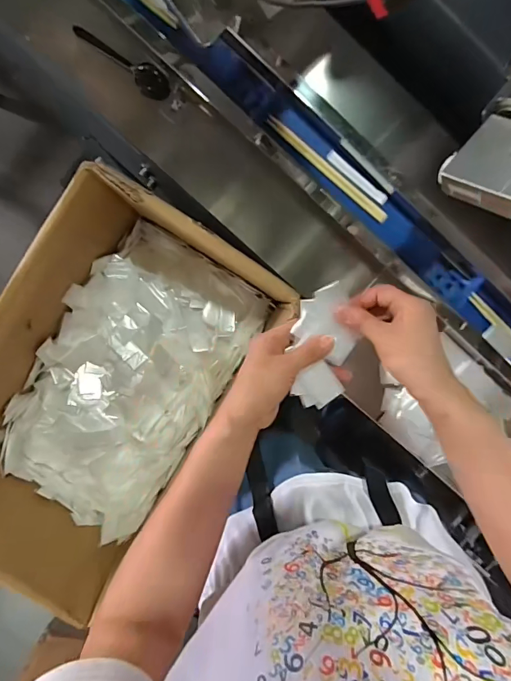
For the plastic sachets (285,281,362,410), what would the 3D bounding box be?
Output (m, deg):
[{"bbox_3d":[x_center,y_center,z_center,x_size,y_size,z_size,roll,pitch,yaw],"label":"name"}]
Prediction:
[{"bbox_3d":[0.071,0.008,0.409,0.061,0.018,0.126,-2,109,-2],"label":"plastic sachets"}]

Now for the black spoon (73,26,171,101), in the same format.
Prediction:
[{"bbox_3d":[-0.157,-0.334,0.484,0.113,0.008,0.034,25,119,-24],"label":"black spoon"}]

